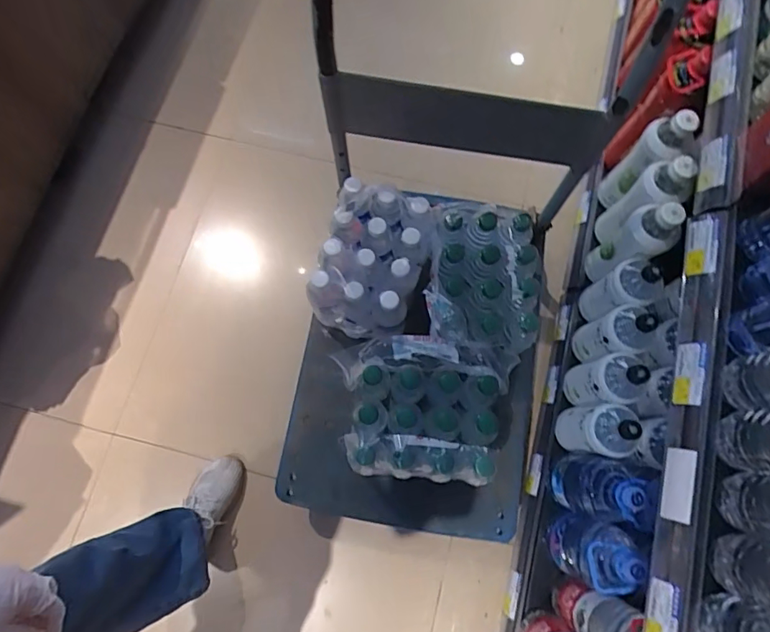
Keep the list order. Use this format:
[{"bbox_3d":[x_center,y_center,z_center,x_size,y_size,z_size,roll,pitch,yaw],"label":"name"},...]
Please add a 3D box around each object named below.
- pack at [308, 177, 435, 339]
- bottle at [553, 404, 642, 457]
[{"bbox_3d":[-0.021,-0.094,0.911,0.184,0.237,0.236,22,77,6],"label":"pack"},{"bbox_3d":[0.363,0.195,0.831,0.072,0.211,0.083,0,75,0],"label":"bottle"}]

